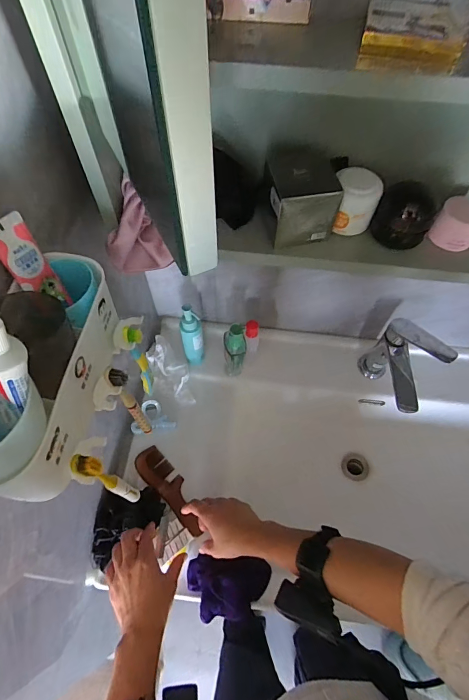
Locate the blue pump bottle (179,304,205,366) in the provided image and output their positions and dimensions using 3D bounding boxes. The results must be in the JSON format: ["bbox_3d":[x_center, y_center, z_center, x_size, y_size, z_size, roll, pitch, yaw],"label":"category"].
[{"bbox_3d":[-0.076,-0.021,0.657,0.037,0.161,0.034,0,60,-1],"label":"blue pump bottle"}]

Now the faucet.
[{"bbox_3d":[0.299,0.033,0.646,0.079,0.170,0.137,-27,64,-15],"label":"faucet"}]

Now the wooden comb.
[{"bbox_3d":[-0.107,0.235,0.597,0.050,0.015,0.166,-34,61,-18],"label":"wooden comb"}]

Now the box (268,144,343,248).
[{"bbox_3d":[0.077,-0.175,0.407,0.074,0.071,0.084,-7,61,-5],"label":"box"}]

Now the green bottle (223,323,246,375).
[{"bbox_3d":[0.000,0.005,0.652,0.037,0.148,0.029,-3,60,-3],"label":"green bottle"}]

